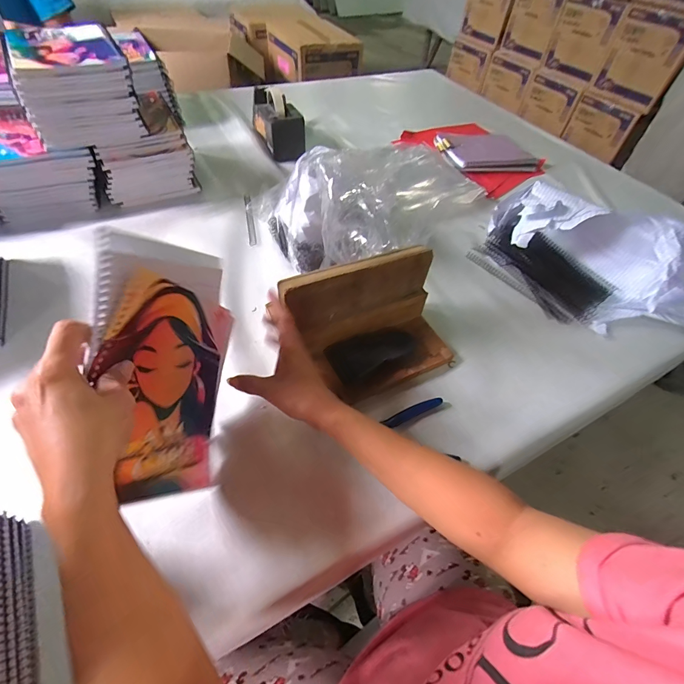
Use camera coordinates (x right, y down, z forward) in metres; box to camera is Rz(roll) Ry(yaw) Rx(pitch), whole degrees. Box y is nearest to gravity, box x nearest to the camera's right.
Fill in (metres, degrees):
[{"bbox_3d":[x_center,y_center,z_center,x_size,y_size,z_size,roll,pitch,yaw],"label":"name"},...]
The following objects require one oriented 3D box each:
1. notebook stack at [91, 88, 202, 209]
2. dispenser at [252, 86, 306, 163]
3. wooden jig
[{"bbox_3d":[-0.399,-0.379,0.707,0.164,0.123,0.162,-24,58,-21],"label":"notebook stack"},{"bbox_3d":[-0.154,-0.530,0.847,0.091,0.108,0.209,-14,55,-15],"label":"dispenser"},{"bbox_3d":[0.042,-0.020,0.468,0.211,0.125,0.127,-19,57,-18],"label":"wooden jig"}]

